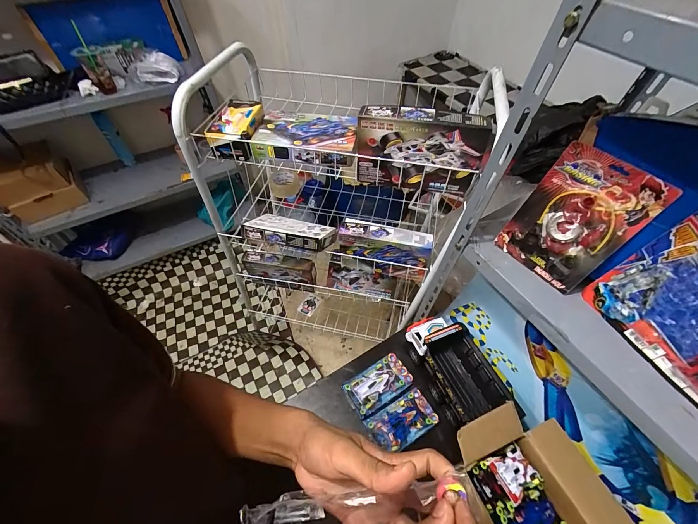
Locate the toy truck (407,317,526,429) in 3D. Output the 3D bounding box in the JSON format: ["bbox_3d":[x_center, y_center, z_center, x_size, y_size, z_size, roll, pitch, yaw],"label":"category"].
[{"bbox_3d":[0.270,0.263,0.783,0.130,0.140,0.270,-19,55,-13],"label":"toy truck"}]

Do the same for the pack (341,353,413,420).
[{"bbox_3d":[0.079,0.326,0.809,0.179,0.032,0.100,-28,58,-19],"label":"pack"}]

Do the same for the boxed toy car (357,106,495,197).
[{"bbox_3d":[0.132,-0.207,0.577,0.229,0.148,0.045,14,54,10],"label":"boxed toy car"}]

